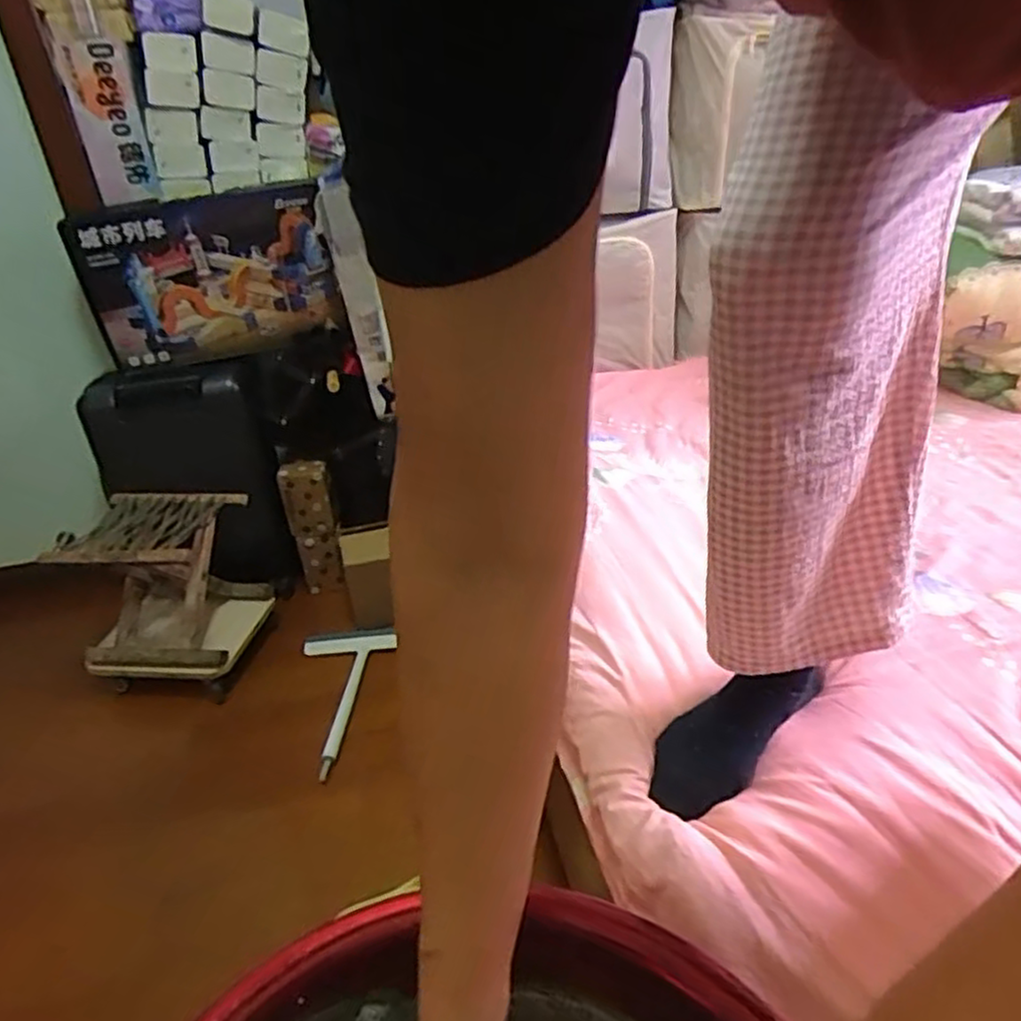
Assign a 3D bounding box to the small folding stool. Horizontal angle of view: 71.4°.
[{"bbox_3d":[-0.713,0.149,1.488,0.306,0.291,0.290,-2,28,4],"label":"small folding stool"}]

